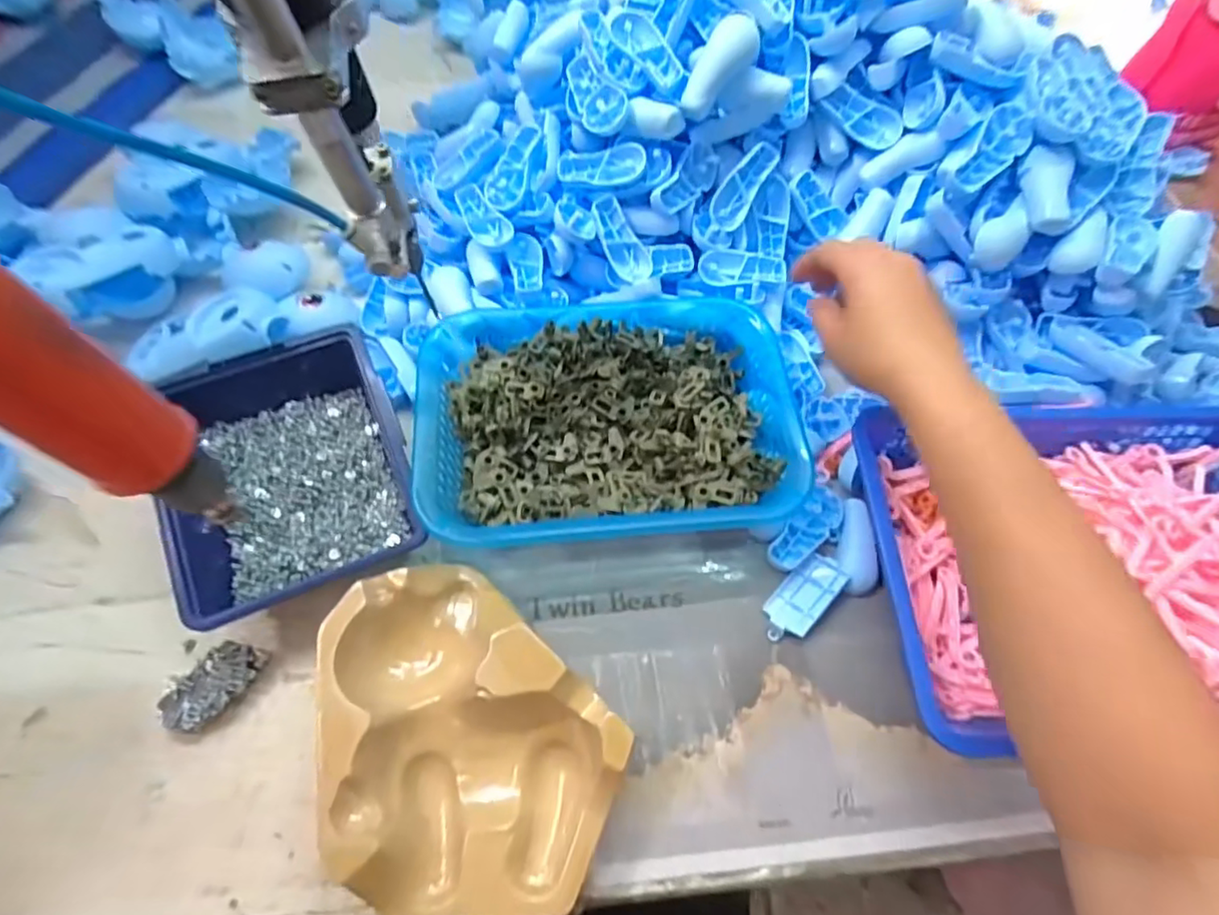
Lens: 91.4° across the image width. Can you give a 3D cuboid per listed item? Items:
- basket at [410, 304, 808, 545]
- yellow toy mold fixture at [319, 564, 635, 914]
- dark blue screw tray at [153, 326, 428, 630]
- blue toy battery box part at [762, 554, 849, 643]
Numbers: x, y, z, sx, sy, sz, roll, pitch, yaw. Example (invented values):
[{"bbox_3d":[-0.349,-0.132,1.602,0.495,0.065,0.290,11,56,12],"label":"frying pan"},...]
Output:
[{"bbox_3d":[-0.001,-0.033,0.426,0.258,0.054,0.188,-5,63,-5],"label":"basket"},{"bbox_3d":[-0.089,0.161,0.334,0.198,0.053,0.145,40,68,18],"label":"yellow toy mold fixture"},{"bbox_3d":[-0.211,0.007,0.389,0.143,0.057,0.176,-19,64,-11],"label":"dark blue screw tray"},{"bbox_3d":[0.130,0.094,0.397,0.031,0.011,0.068,41,69,17],"label":"blue toy battery box part"}]

